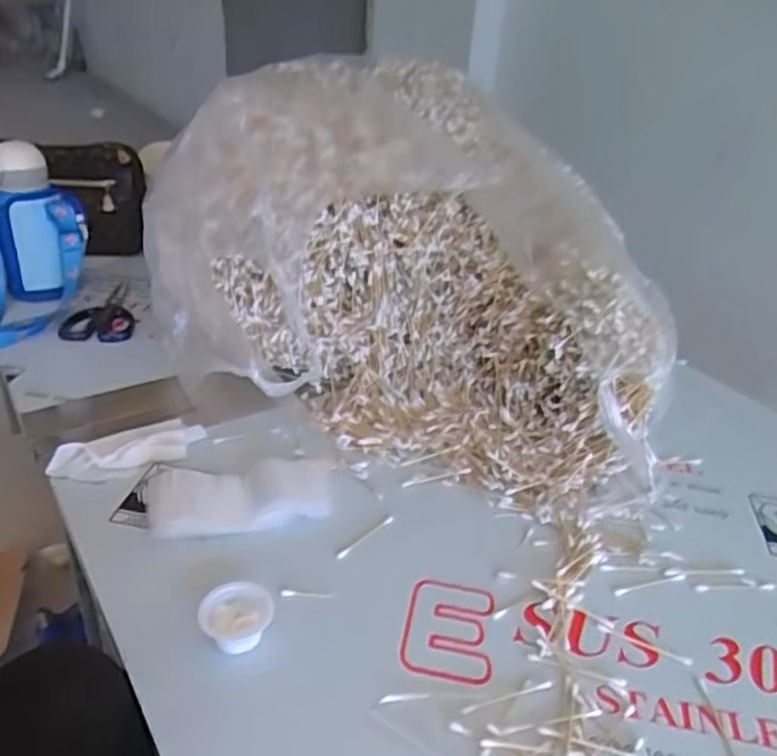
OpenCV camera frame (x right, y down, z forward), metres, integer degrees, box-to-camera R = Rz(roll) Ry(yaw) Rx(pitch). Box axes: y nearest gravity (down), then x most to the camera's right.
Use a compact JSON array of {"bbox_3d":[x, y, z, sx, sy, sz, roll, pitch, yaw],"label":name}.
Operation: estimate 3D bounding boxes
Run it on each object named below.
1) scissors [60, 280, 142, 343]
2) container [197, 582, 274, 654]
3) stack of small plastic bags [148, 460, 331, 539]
[{"bbox_3d":[-0.391,-0.095,0.980,0.091,0.010,0.155,3,31,-2],"label":"scissors"},{"bbox_3d":[-0.116,0.186,0.534,0.053,0.030,0.050,3,32,-2],"label":"container"},{"bbox_3d":[-0.138,0.111,0.654,0.165,0.016,0.083,-4,33,-13],"label":"stack of small plastic bags"}]

